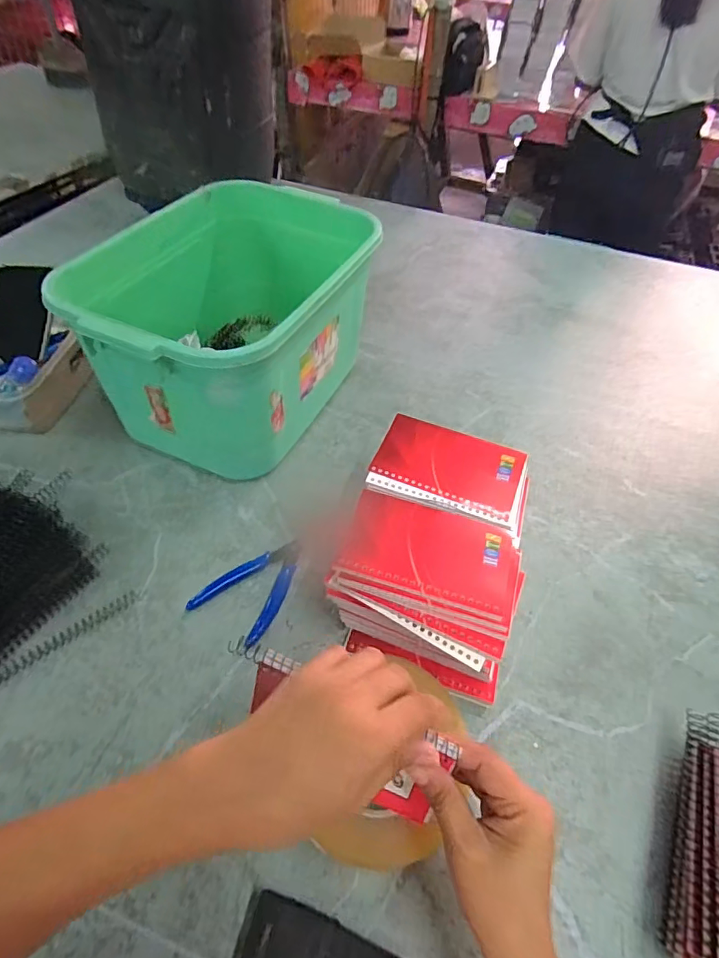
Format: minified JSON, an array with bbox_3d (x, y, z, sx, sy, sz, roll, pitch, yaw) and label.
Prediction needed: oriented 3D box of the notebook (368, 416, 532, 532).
[{"bbox_3d":[0.082,-0.009,0.450,0.131,0.006,0.097,18,51,11],"label":"notebook"}]

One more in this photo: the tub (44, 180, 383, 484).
[{"bbox_3d":[-0.148,-0.172,0.583,0.251,0.186,0.317,23,52,15],"label":"tub"}]

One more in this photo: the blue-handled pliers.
[{"bbox_3d":[-0.096,0.099,0.474,0.071,0.009,0.109,28,54,19],"label":"blue-handled pliers"}]

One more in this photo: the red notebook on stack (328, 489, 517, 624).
[{"bbox_3d":[0.054,0.055,0.390,0.128,0.009,0.081,14,51,8],"label":"red notebook on stack"}]

